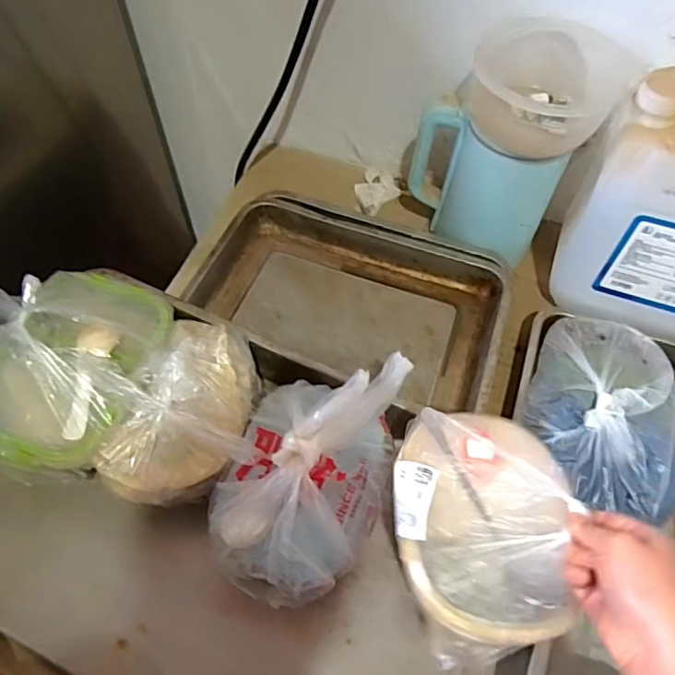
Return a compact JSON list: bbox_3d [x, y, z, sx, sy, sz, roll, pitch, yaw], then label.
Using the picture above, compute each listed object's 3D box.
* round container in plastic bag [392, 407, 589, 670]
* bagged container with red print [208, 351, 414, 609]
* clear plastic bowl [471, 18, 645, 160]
[{"bbox_3d":[0.116,0.141,0.427,0.135,0.051,0.178,-1,60,0],"label":"round container in plastic bag"},{"bbox_3d":[-0.026,0.116,0.485,0.133,0.121,0.214,17,61,11],"label":"bagged container with red print"},{"bbox_3d":[0.242,-0.301,0.646,0.185,0.082,0.151,33,66,18],"label":"clear plastic bowl"}]

